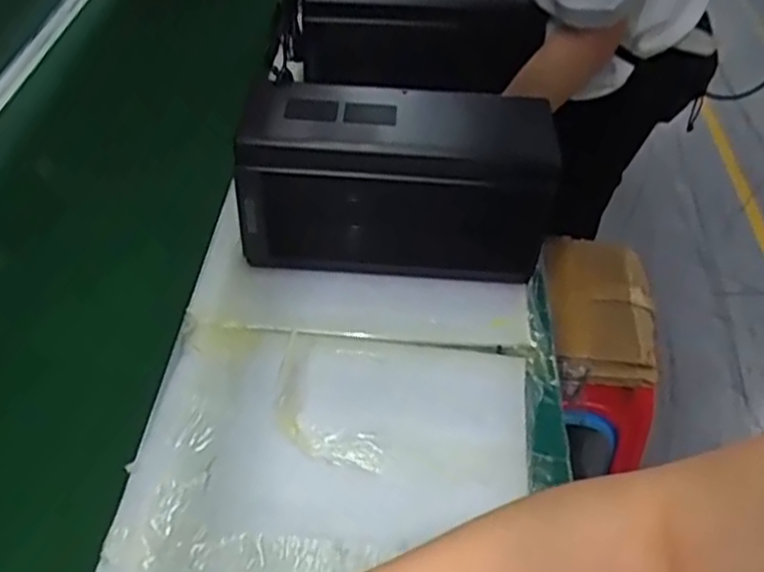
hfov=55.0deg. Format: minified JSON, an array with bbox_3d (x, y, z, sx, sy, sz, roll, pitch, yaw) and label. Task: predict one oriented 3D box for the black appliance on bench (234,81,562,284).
[{"bbox_3d":[0.021,-0.114,0.869,0.351,0.199,0.135,6,46,4],"label":"black appliance on bench"}]

